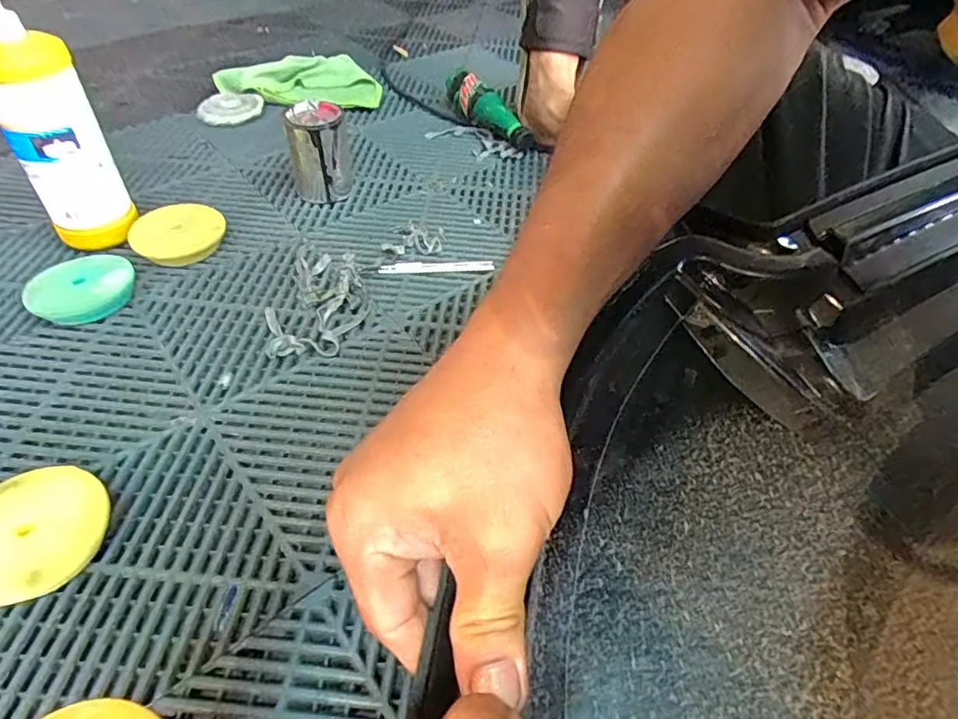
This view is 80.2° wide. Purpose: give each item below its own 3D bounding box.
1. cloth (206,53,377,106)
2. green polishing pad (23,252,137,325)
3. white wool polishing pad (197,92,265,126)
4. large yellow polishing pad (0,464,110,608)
[{"bbox_3d":[-0.300,-0.470,0.957,0.255,0.042,0.133,-6,47,-9],"label":"cloth"},{"bbox_3d":[-0.402,-0.070,0.581,0.094,0.032,0.079,-24,53,-24],"label":"green polishing pad"},{"bbox_3d":[-0.385,-0.392,0.884,0.094,0.020,0.080,-24,53,-24],"label":"white wool polishing pad"},{"bbox_3d":[-0.316,0.128,0.406,0.096,0.032,0.095,-22,52,-22],"label":"large yellow polishing pad"}]

